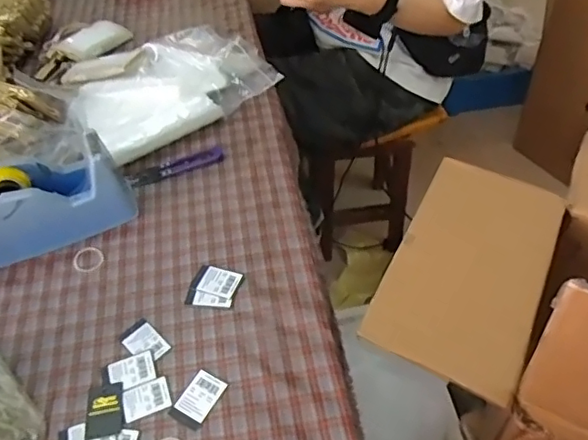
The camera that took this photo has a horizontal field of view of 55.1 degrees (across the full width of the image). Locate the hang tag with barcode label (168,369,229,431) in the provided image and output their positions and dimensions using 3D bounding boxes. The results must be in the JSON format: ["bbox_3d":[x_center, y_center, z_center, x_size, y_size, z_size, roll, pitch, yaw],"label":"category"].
[{"bbox_3d":[-0.084,0.157,0.495,0.032,0.004,0.048,23,54,23],"label":"hang tag with barcode label"}]

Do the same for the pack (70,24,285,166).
[{"bbox_3d":[-0.172,-0.201,0.790,0.277,0.043,0.215,-32,53,-22],"label":"pack"}]

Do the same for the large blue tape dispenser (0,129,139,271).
[{"bbox_3d":[-0.288,-0.020,0.622,0.202,0.091,0.082,-21,50,-14],"label":"large blue tape dispenser"}]

